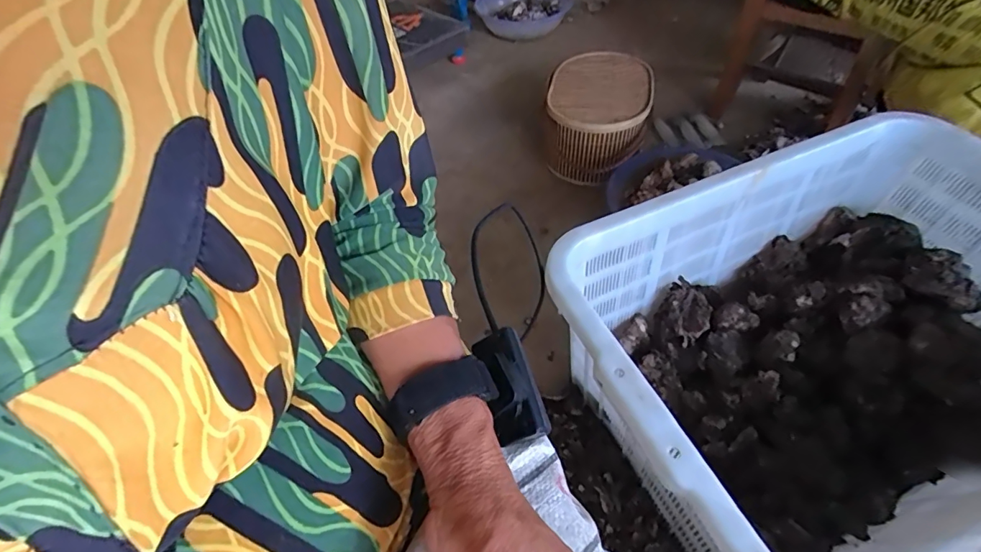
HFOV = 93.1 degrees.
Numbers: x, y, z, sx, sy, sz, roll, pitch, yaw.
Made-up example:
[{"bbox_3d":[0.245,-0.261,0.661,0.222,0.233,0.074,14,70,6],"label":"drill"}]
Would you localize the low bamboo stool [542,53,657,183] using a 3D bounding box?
[{"bbox_3d":[0.232,-0.336,1.050,0.217,0.163,0.301,10,53,13],"label":"low bamboo stool"}]

